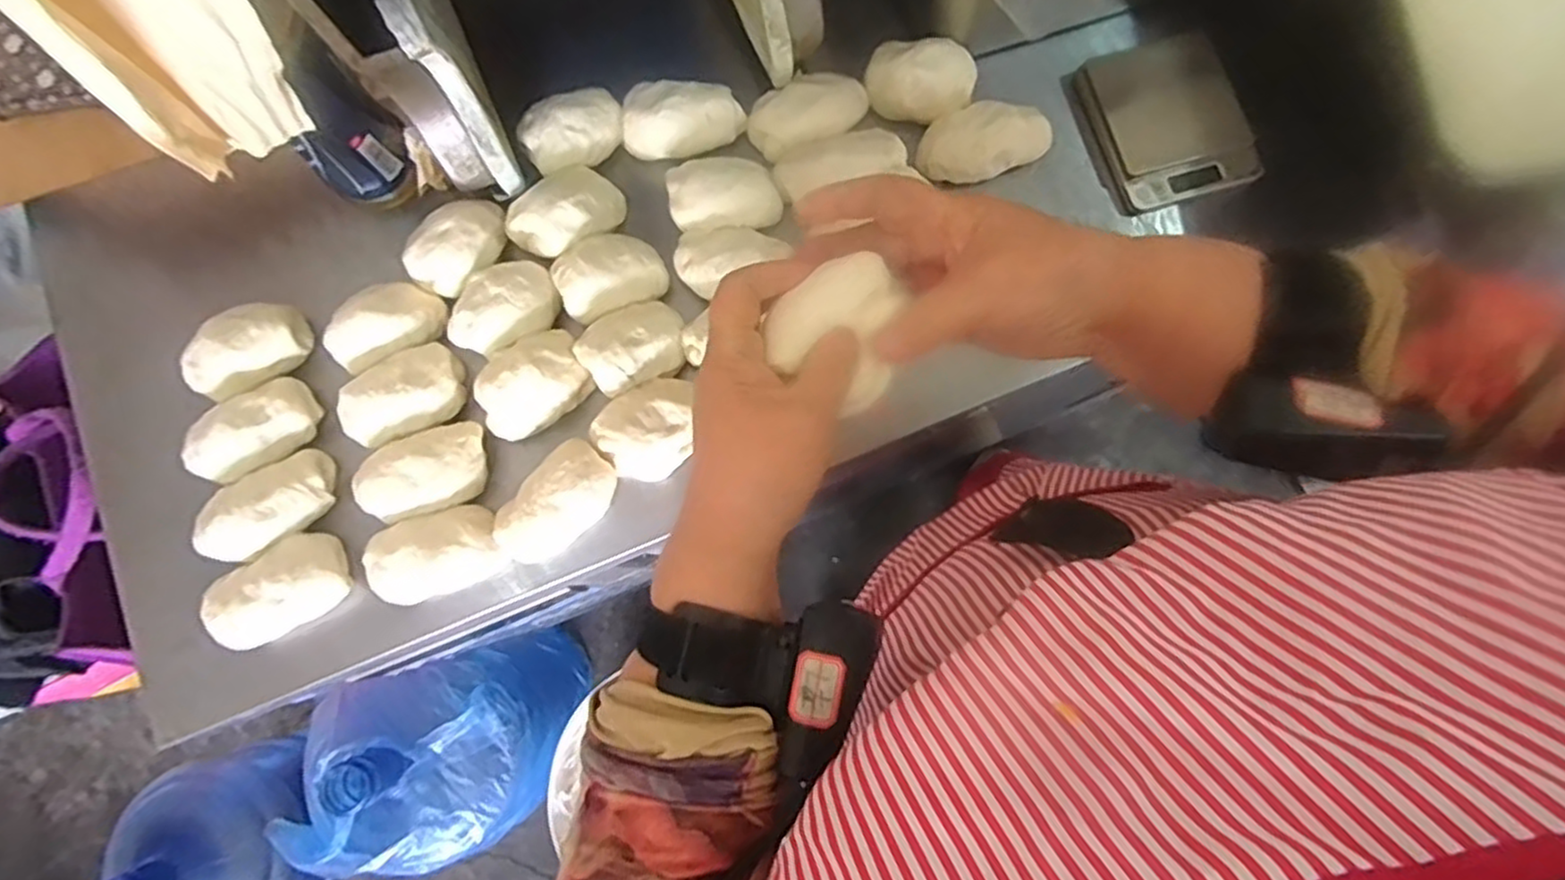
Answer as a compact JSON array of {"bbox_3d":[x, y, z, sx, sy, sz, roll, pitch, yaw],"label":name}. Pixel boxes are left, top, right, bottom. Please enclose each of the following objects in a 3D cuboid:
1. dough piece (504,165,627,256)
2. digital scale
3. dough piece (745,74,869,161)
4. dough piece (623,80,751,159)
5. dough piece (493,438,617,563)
[{"bbox_3d":[-0.156,-0.166,0.512,0.080,0.034,0.058,-39,82,-7],"label":"dough piece"},{"bbox_3d":[0.293,-0.242,0.547,0.118,0.017,0.126,-17,80,-3],"label":"digital scale"},{"bbox_3d":[0.019,-0.245,0.534,0.090,0.036,0.049,-19,80,-4],"label":"dough piece"},{"bbox_3d":[-0.073,-0.237,0.525,0.087,0.031,0.045,-3,79,-1],"label":"dough piece"},{"bbox_3d":[-0.152,0.043,0.481,0.047,0.035,0.087,43,82,8],"label":"dough piece"}]

